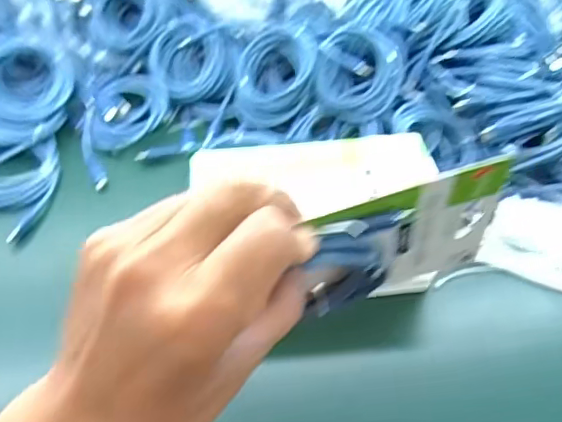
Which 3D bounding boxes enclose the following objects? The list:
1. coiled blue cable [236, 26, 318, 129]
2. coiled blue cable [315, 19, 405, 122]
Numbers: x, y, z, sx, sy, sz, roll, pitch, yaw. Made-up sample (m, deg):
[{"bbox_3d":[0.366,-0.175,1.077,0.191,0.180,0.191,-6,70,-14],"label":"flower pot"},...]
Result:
[{"bbox_3d":[-0.002,-0.130,0.554,0.083,0.093,0.024,5,10,23],"label":"coiled blue cable"},{"bbox_3d":[0.075,-0.132,0.535,0.081,0.028,0.091,14,92,6],"label":"coiled blue cable"}]

